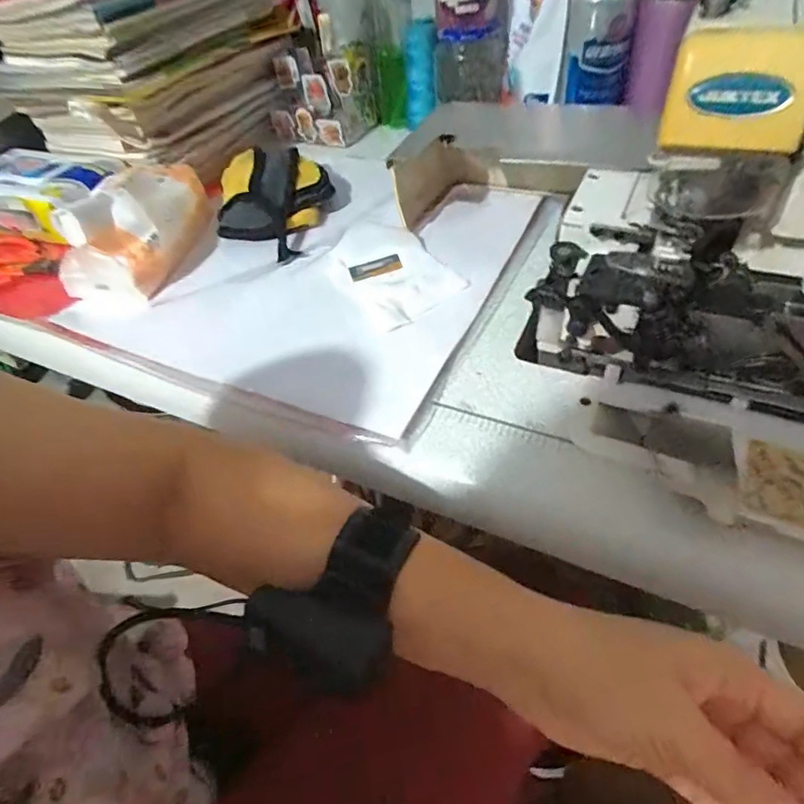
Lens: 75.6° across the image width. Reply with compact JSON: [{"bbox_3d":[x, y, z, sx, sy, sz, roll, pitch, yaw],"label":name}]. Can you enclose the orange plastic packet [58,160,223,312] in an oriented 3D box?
[{"bbox_3d":[-0.259,-0.181,0.517,0.080,0.074,0.167,18,56,18],"label":"orange plastic packet"}]

